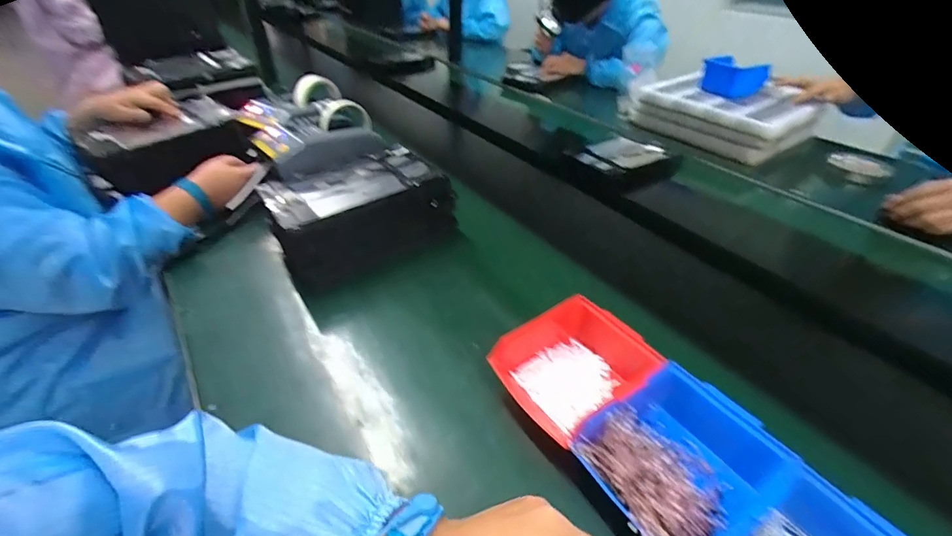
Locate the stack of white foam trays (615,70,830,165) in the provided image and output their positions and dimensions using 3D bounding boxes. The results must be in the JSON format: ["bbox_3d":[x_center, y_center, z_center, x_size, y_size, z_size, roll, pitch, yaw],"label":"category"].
[{"bbox_3d":[0.620,-0.413,1.059,0.295,0.091,0.381,-28,48,-32],"label":"stack of white foam trays"}]

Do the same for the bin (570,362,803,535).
[{"bbox_3d":[0.173,0.170,0.360,0.146,0.070,0.126,-20,43,-23],"label":"bin"}]

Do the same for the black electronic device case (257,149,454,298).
[{"bbox_3d":[-0.176,-0.086,0.643,0.249,0.105,0.146,-21,44,-26],"label":"black electronic device case"}]

